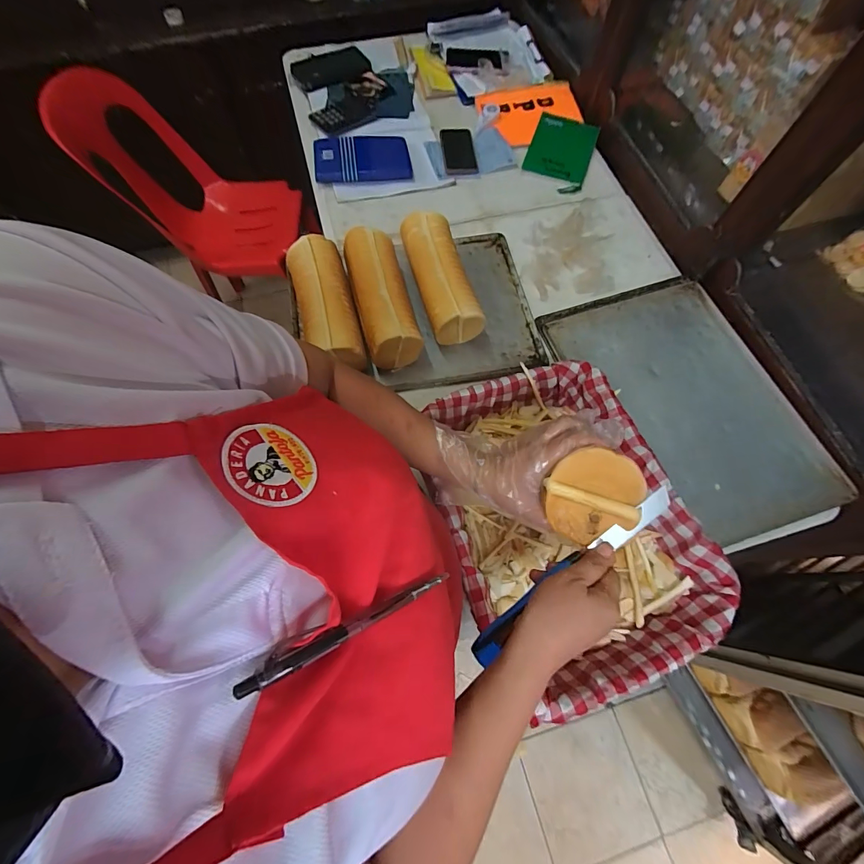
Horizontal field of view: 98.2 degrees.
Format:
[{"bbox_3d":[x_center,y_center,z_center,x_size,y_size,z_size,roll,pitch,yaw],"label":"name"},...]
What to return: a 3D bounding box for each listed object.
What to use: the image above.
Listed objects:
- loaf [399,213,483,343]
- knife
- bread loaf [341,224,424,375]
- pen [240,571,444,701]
[{"bbox_3d":[0.015,-0.282,0.707,0.094,0.104,0.243,-15,69,-6],"label":"loaf"},{"bbox_3d":[0.129,0.137,0.358,0.237,0.013,0.025,-41,73,3],"label":"knife"},{"bbox_3d":[-0.089,-0.233,0.669,0.091,0.105,0.237,-15,69,-6],"label":"bread loaf"},{"bbox_3d":[-0.037,0.106,0.213,0.138,0.008,0.014,-5,61,-47],"label":"pen"}]

